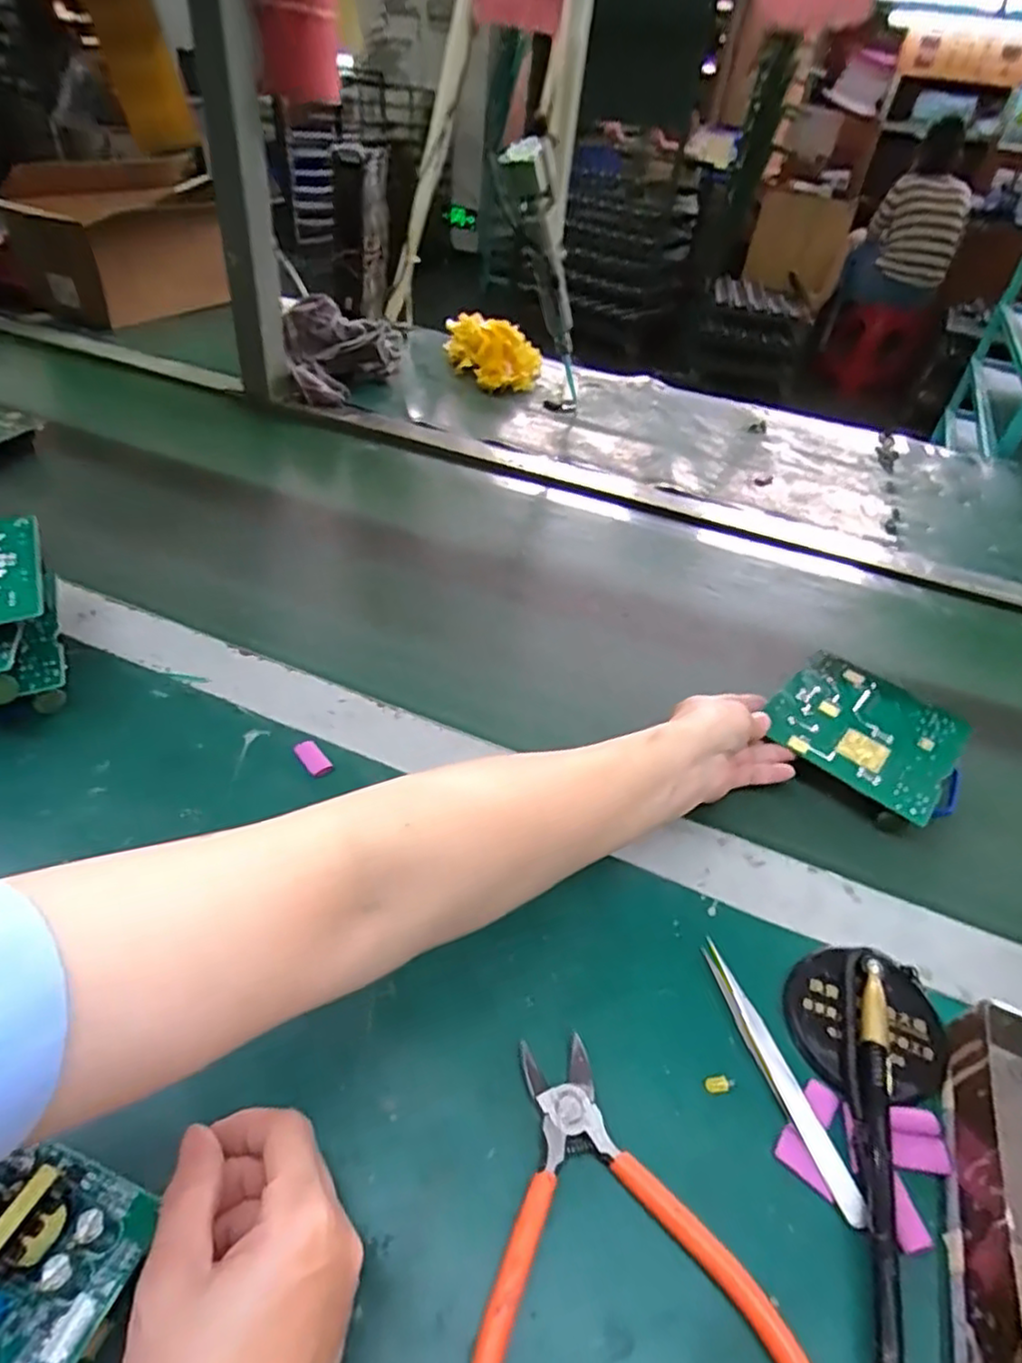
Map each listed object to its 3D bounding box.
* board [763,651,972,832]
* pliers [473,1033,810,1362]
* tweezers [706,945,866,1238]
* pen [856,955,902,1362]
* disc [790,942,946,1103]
[{"bbox_3d":[0.244,0.037,0.462,0.122,0.023,0.124,35,48,29],"label":"board"},{"bbox_3d":[0.034,0.206,0.248,0.123,0.007,0.135,-3,41,-12],"label":"pliers"},{"bbox_3d":[0.118,0.171,0.300,0.013,0.009,0.114,-9,43,-18],"label":"tweezers"},{"bbox_3d":[0.148,0.186,0.275,0.013,0.018,0.148,18,41,13],"label":"pen"},{"bbox_3d":[0.164,0.157,0.312,0.066,0.009,0.064,-2,47,2],"label":"disc"}]

